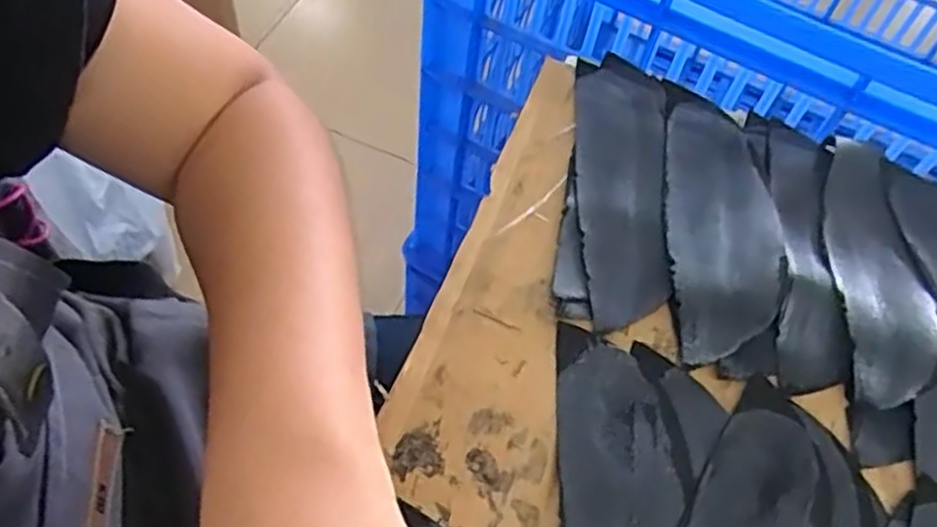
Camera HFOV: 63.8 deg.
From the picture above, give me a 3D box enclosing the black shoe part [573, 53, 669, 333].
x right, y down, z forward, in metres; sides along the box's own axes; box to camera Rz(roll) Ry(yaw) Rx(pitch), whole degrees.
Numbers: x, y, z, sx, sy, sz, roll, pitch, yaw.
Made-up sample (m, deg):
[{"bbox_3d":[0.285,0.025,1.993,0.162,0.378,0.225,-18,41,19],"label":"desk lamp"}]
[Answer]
[{"bbox_3d":[0.070,-0.040,0.349,0.043,0.004,0.155,7,57,0],"label":"black shoe part"}]

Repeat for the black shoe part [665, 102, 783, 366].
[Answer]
[{"bbox_3d":[0.113,-0.022,0.336,0.046,0.010,0.141,7,57,0],"label":"black shoe part"}]

